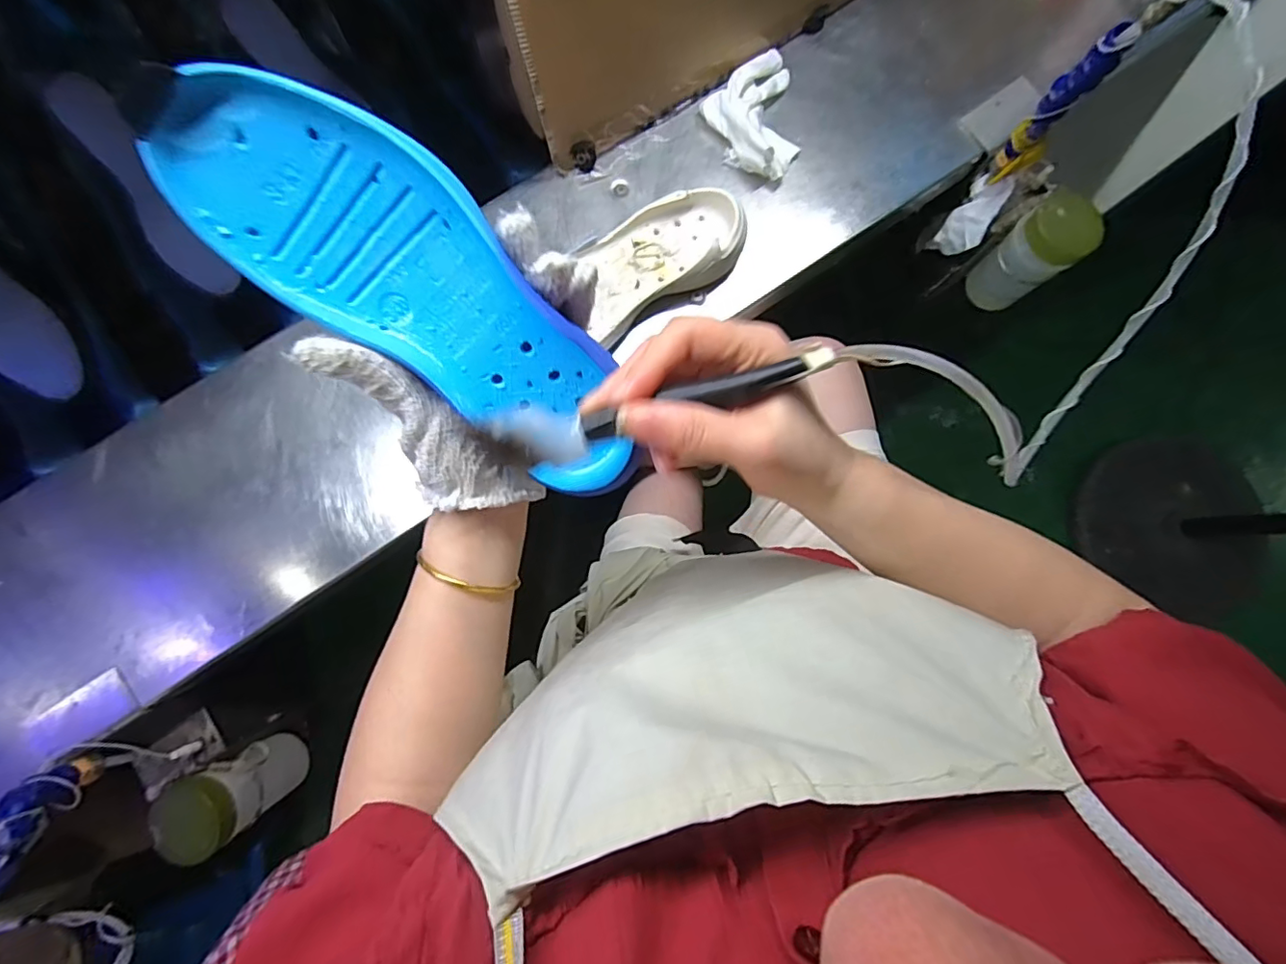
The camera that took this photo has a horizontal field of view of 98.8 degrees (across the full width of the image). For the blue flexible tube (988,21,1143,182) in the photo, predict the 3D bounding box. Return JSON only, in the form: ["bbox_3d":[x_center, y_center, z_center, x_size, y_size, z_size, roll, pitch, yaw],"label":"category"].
[{"bbox_3d":[0.368,-0.332,0.483,0.034,0.153,0.029,39,83,7],"label":"blue flexible tube"}]

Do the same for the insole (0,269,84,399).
[{"bbox_3d":[-0.652,-0.179,0.547,0.070,0.009,0.206,-37,113,-13],"label":"insole"}]

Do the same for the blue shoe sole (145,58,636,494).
[{"bbox_3d":[-0.093,-0.084,0.259,0.227,0.031,0.079,39,82,-20],"label":"blue shoe sole"}]

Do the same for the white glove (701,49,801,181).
[{"bbox_3d":[0.107,-0.374,0.551,0.088,0.030,0.134,-1,80,1],"label":"white glove"}]

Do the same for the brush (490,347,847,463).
[{"bbox_3d":[0.009,-0.034,0.242,0.145,0.017,0.023,-15,80,2],"label":"brush"}]

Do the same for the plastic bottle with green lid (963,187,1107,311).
[{"bbox_3d":[0.449,-0.261,0.642,0.067,0.134,0.074,-36,81,-5],"label":"plastic bottle with green lid"}]

